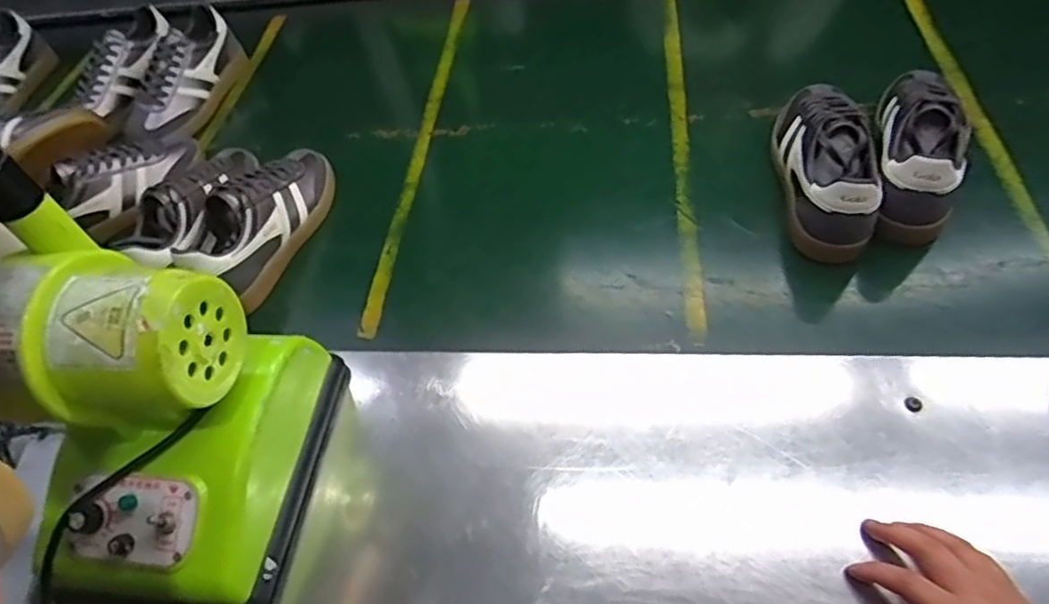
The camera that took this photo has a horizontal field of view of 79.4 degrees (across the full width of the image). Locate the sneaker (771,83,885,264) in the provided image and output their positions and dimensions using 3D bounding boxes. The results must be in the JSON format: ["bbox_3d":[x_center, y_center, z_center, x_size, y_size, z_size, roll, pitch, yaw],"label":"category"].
[{"bbox_3d":[0.333,-0.162,0.699,0.081,0.107,0.234,4,54,7],"label":"sneaker"}]

